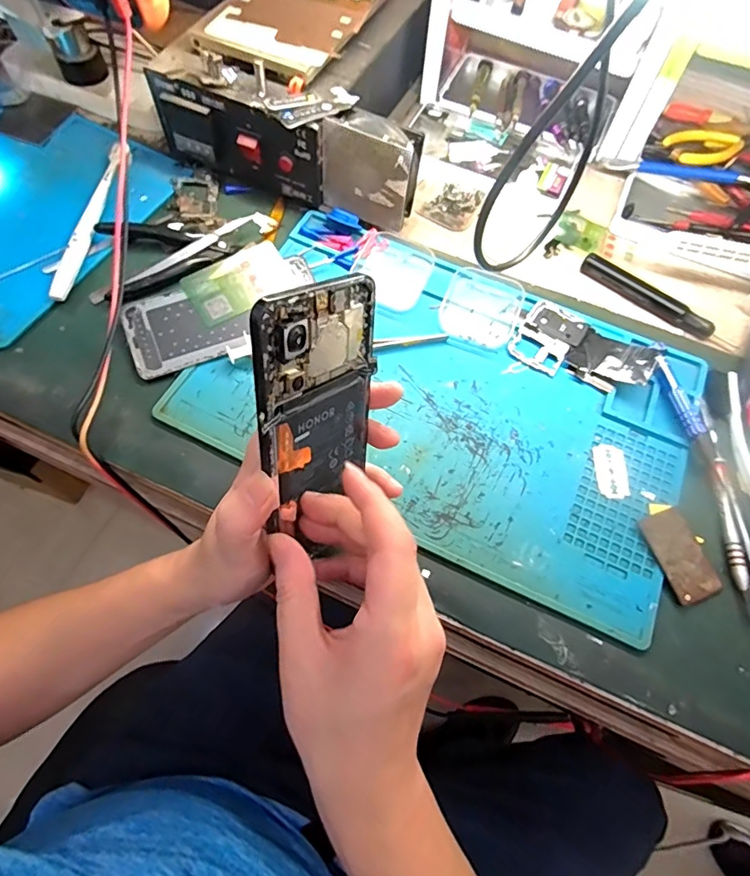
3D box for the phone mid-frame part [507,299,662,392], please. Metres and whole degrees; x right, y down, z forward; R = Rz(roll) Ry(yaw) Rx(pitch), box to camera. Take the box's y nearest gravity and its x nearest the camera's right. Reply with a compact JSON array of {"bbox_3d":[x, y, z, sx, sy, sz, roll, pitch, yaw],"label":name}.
[{"bbox_3d":[0.171,-0.071,0.410,0.107,0.018,0.063,33,68,12],"label":"phone mid-frame part"}]

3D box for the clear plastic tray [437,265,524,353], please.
[{"bbox_3d":[0.093,-0.115,0.425,0.063,0.022,0.075,21,66,7],"label":"clear plastic tray"}]

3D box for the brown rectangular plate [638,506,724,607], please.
[{"bbox_3d":[0.213,0.081,0.346,0.036,0.006,0.062,-14,66,-9],"label":"brown rectangular plate"}]

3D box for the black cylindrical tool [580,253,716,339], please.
[{"bbox_3d":[0.243,-0.129,0.443,0.122,0.013,0.023,38,69,14],"label":"black cylindrical tool"}]

